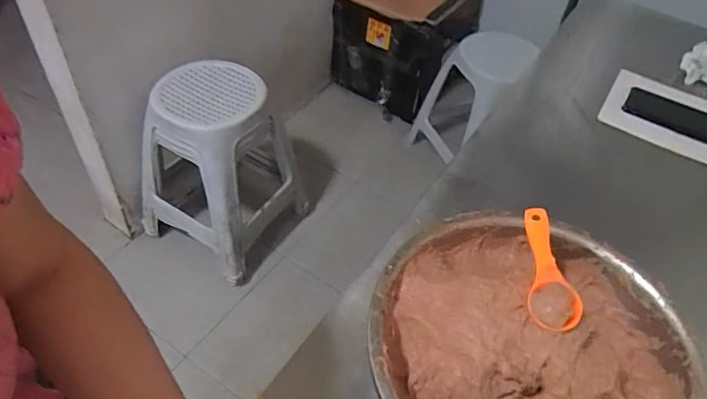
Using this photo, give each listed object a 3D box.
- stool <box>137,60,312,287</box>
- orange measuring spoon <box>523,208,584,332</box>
[{"bbox_3d":[-0.358,-0.097,1.459,0.353,0.526,0.366,25,50,16],"label":"stool"},{"bbox_3d":[0.175,0.060,0.465,0.043,0.027,0.111,9,48,2],"label":"orange measuring spoon"}]

